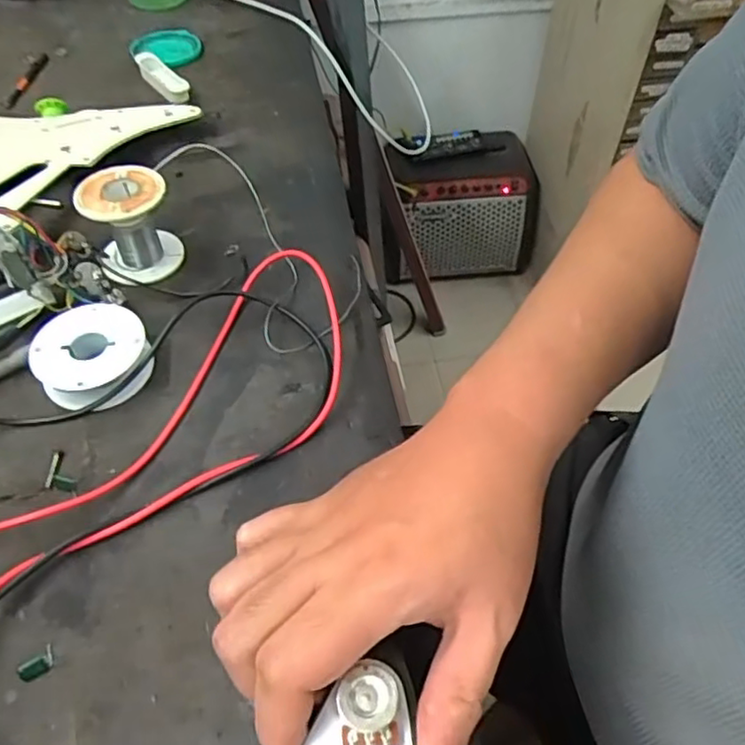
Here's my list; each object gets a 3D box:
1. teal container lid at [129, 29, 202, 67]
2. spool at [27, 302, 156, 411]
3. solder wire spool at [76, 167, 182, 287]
[{"bbox_3d":[-0.197,-0.311,0.619,0.059,0.009,0.072,-37,61,-25],"label":"teal container lid"},{"bbox_3d":[-0.159,-0.010,0.371,0.059,0.021,0.059,0,52,0],"label":"spool"},{"bbox_3d":[-0.154,-0.094,0.416,0.051,0.056,0.051,-28,57,-20],"label":"solder wire spool"}]

